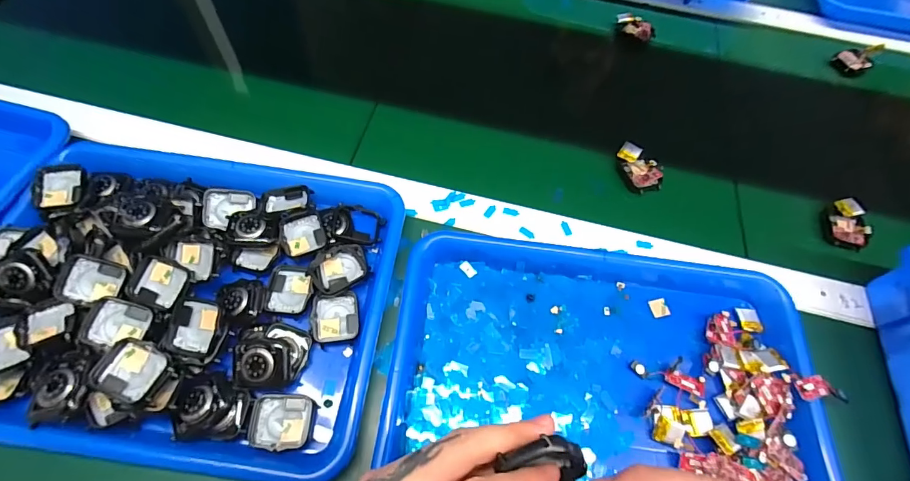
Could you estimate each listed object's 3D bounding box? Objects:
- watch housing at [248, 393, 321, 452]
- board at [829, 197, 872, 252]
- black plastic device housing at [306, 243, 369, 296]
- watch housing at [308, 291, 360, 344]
[{"bbox_3d":[-0.128,0.135,0.316,0.045,0.012,0.038,3,63,-1],"label":"watch housing"},{"bbox_3d":[0.411,-0.017,0.440,0.032,0.018,0.060,16,64,6],"label":"board"},{"bbox_3d":[-0.100,0.024,0.368,0.047,0.012,0.039,-27,67,-15],"label":"black plastic device housing"},{"bbox_3d":[-0.099,0.063,0.350,0.037,0.011,0.040,-9,64,-7],"label":"watch housing"}]

